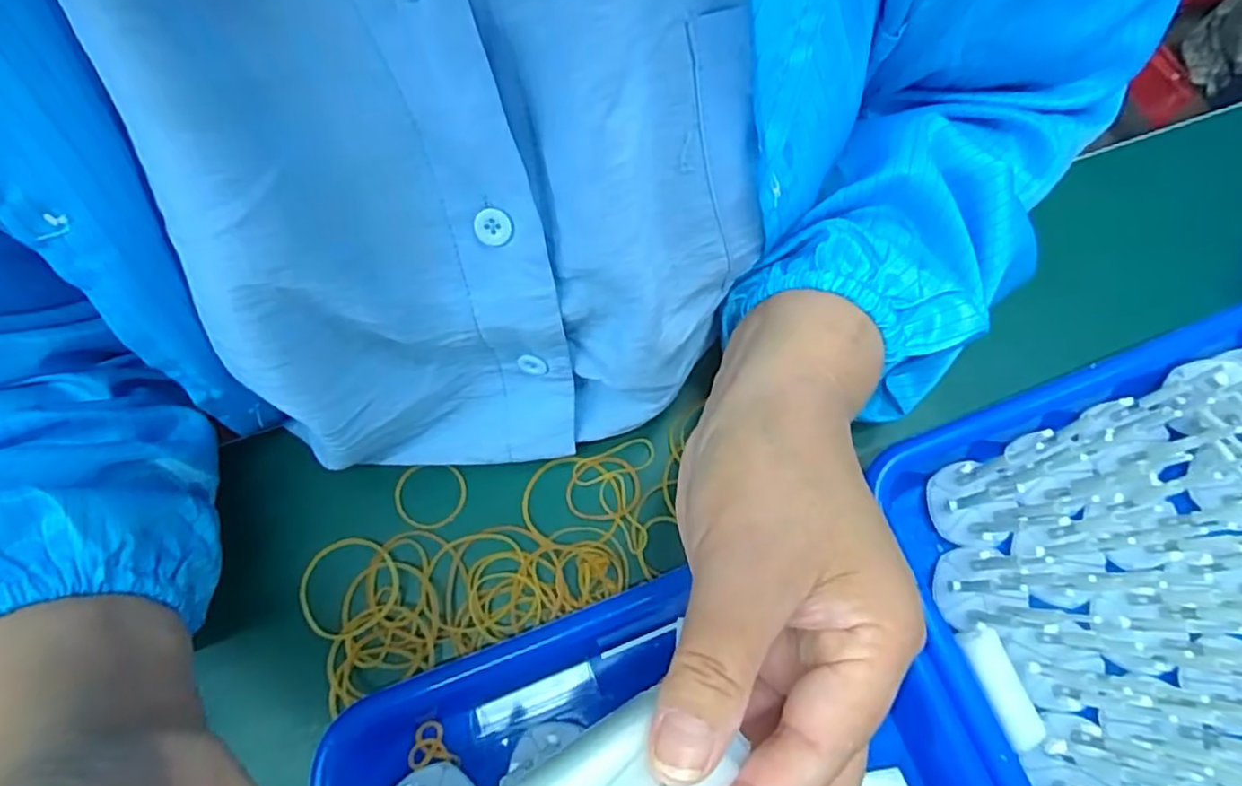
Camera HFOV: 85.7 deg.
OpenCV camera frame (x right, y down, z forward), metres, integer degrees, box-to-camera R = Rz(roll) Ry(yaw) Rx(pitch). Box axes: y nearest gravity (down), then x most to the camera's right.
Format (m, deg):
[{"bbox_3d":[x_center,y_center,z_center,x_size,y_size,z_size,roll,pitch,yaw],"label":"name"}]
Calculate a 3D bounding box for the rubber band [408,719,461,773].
[{"bbox_3d":[-0.080,0.149,0.285,0.021,0.004,0.018,-7,74,-2],"label":"rubber band"}]

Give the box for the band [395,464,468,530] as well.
[{"bbox_3d":[-0.092,0.050,0.322,0.034,0.004,0.030,-3,69,-1],"label":"band"}]

